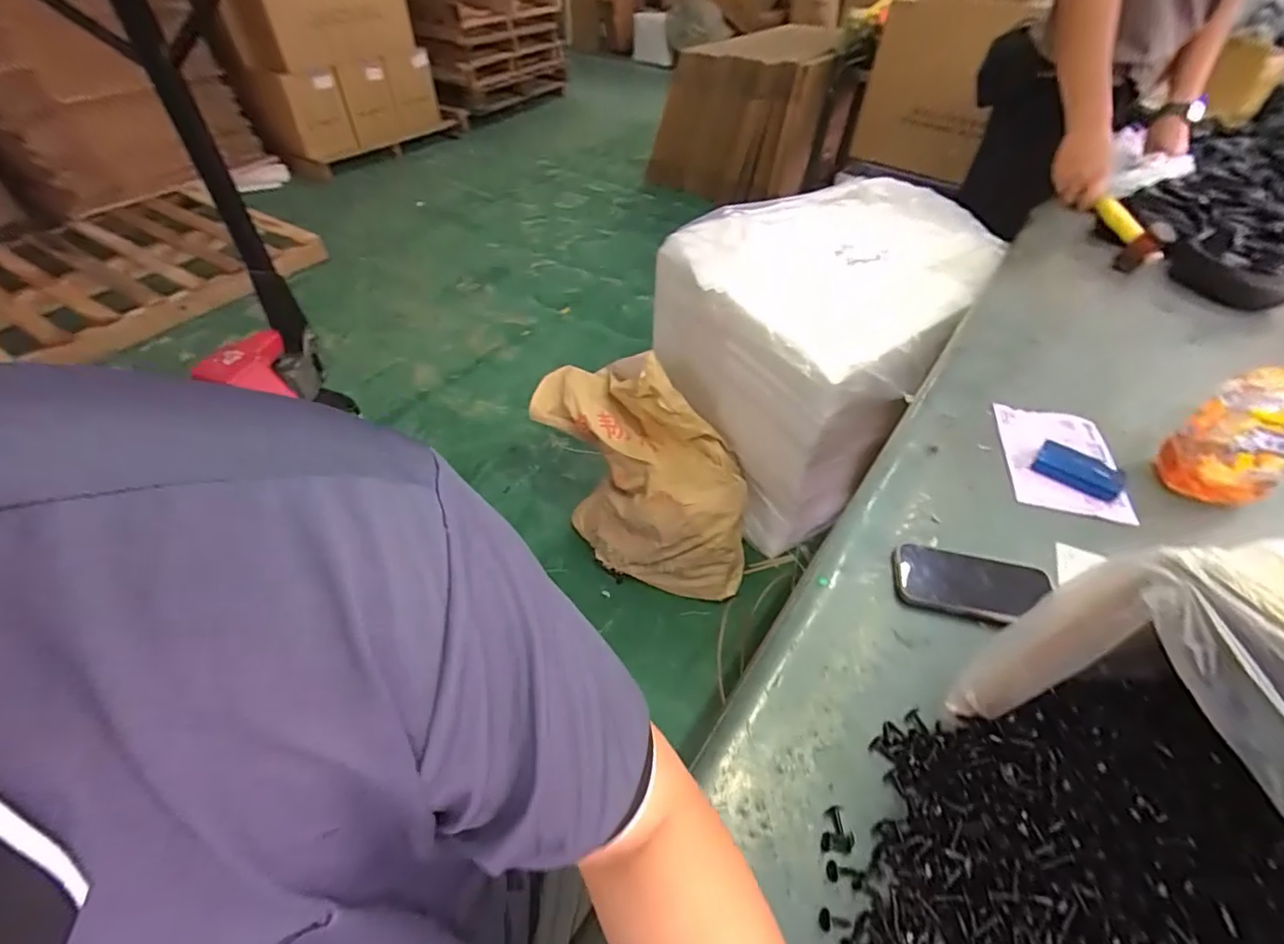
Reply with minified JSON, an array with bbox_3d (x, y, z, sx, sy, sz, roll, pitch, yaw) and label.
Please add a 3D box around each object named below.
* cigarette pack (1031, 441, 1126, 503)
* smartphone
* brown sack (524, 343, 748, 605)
[{"bbox_3d":[0.538,-0.004,0.666,0.058,0.020,0.090,-32,57,-28],"label":"cigarette pack"},{"bbox_3d":[0.341,0.116,0.562,0.149,0.009,0.080,13,48,9],"label":"smartphone"},{"bbox_3d":[0.009,0.016,1.386,0.578,0.463,0.319,21,50,16],"label":"brown sack"}]

